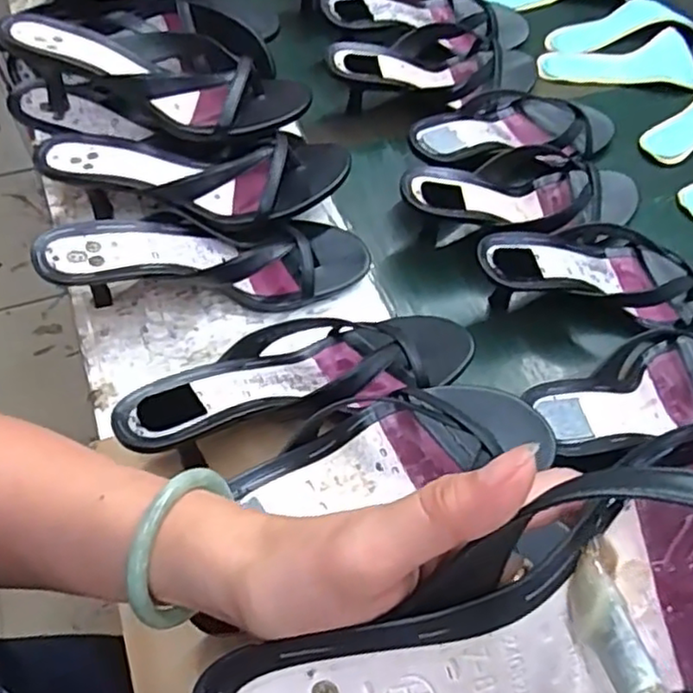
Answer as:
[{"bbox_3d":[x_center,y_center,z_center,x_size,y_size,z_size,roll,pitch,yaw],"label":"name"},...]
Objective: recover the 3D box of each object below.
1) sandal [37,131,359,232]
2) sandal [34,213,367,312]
[{"bbox_3d":[-0.116,-0.135,0.530,0.230,0.049,0.077,-2,58,-5],"label":"sandal"},{"bbox_3d":[-0.100,-0.067,0.509,0.232,0.062,0.074,-9,59,-10],"label":"sandal"}]

